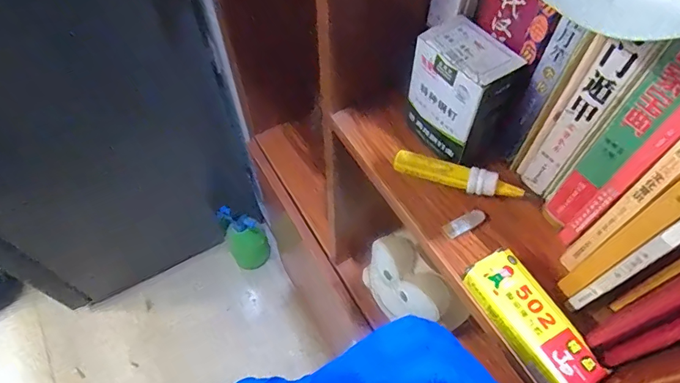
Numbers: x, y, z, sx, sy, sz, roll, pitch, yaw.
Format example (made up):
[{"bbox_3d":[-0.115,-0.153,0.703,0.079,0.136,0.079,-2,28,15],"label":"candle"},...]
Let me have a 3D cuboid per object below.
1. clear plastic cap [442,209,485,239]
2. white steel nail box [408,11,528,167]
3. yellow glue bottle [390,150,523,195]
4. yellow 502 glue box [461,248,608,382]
[{"bbox_3d":[0.103,0.025,0.358,0.038,0.006,0.014,-24,61,-14],"label":"clear plastic cap"},{"bbox_3d":[0.101,-0.078,0.365,0.052,0.098,0.074,-31,63,-18],"label":"white steel nail box"},{"bbox_3d":[0.098,-0.014,0.372,0.105,0.014,0.018,19,60,12],"label":"yellow glue bottle"},{"bbox_3d":[0.131,0.088,0.302,0.042,0.018,0.100,-26,61,-15],"label":"yellow 502 glue box"}]

